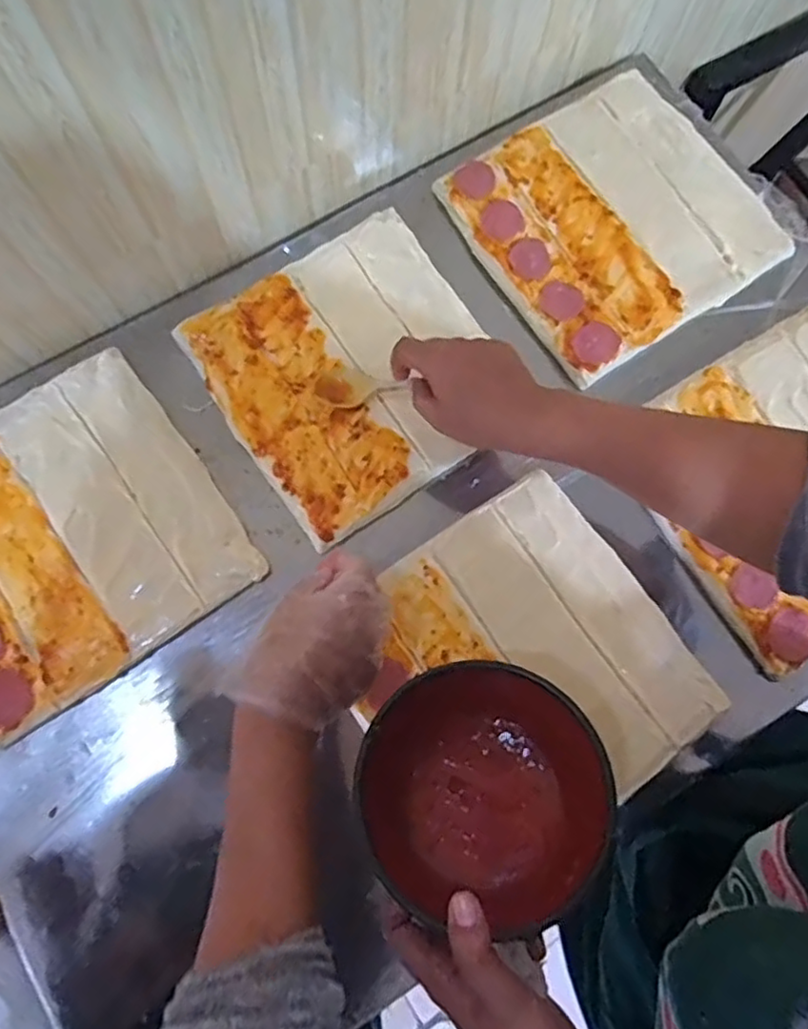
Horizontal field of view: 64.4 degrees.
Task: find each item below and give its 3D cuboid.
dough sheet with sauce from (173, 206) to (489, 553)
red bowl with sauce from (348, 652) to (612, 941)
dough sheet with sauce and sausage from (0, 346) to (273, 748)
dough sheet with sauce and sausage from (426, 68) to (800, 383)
[{"bbox_3d":[-0.043,-0.130,0.581,0.238,0.013,0.242,-32,81,-7],"label":"dough sheet with sauce"},{"bbox_3d":[0.042,0.172,0.395,0.153,0.070,0.153,-2,62,4],"label":"red bowl with sauce"},{"bbox_3d":[-0.284,0.015,0.538,0.246,0.011,0.243,-35,82,-12],"label":"dough sheet with sauce and sausage"},{"bbox_3d":[0.202,-0.289,0.618,0.252,0.020,0.247,-33,82,-7],"label":"dough sheet with sauce and sausage"}]

